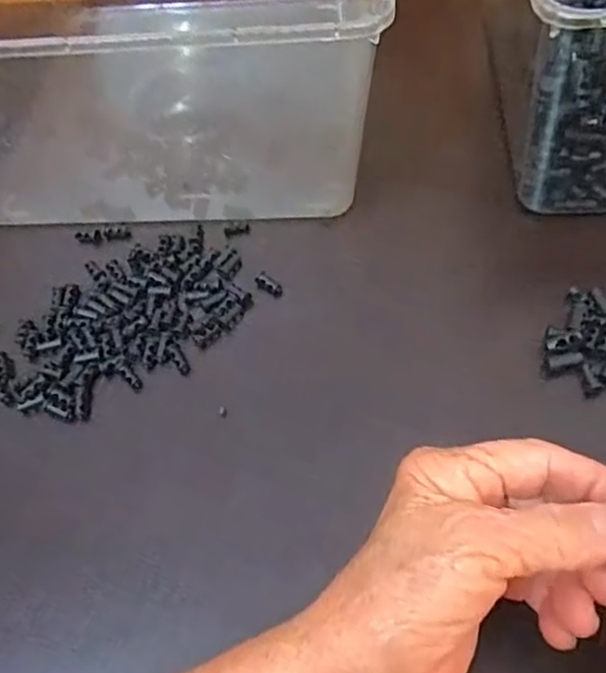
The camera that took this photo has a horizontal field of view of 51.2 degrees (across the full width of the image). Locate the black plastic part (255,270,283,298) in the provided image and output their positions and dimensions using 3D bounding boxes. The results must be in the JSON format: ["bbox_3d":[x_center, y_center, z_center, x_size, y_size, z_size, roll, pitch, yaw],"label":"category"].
[{"bbox_3d":[-0.021,-0.032,0.388,0.021,0.004,0.010,34,66,23],"label":"black plastic part"}]

